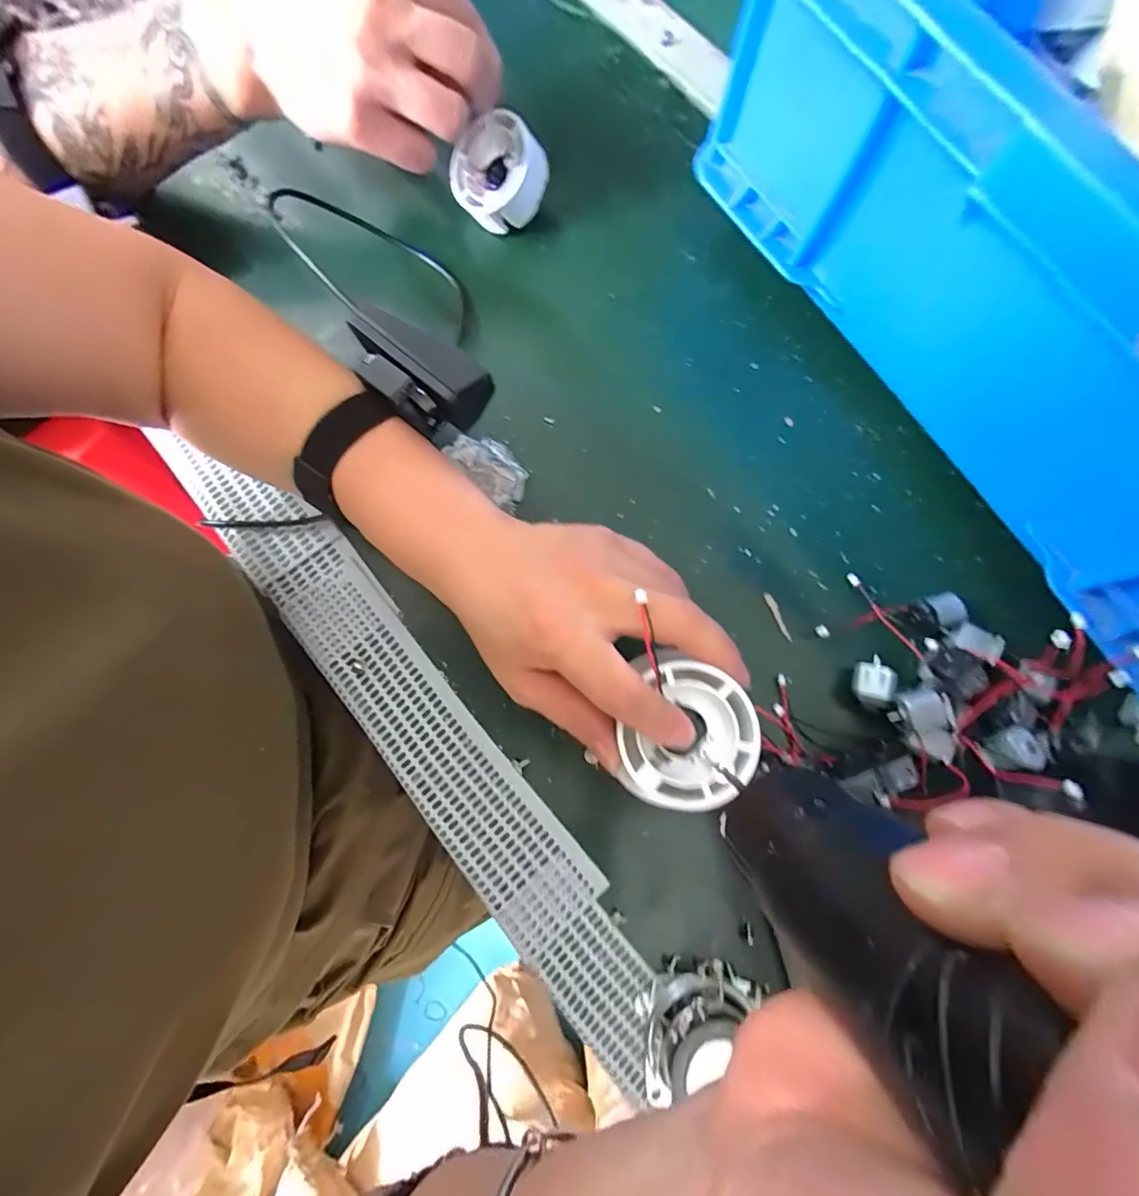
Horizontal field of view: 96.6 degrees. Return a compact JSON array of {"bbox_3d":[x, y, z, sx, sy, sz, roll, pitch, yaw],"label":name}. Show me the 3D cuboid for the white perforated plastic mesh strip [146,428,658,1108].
[{"bbox_3d":[-0.087,0.062,0.274,0.055,0.012,0.400,-40,81,-10],"label":"white perforated plastic mesh strip"}]

